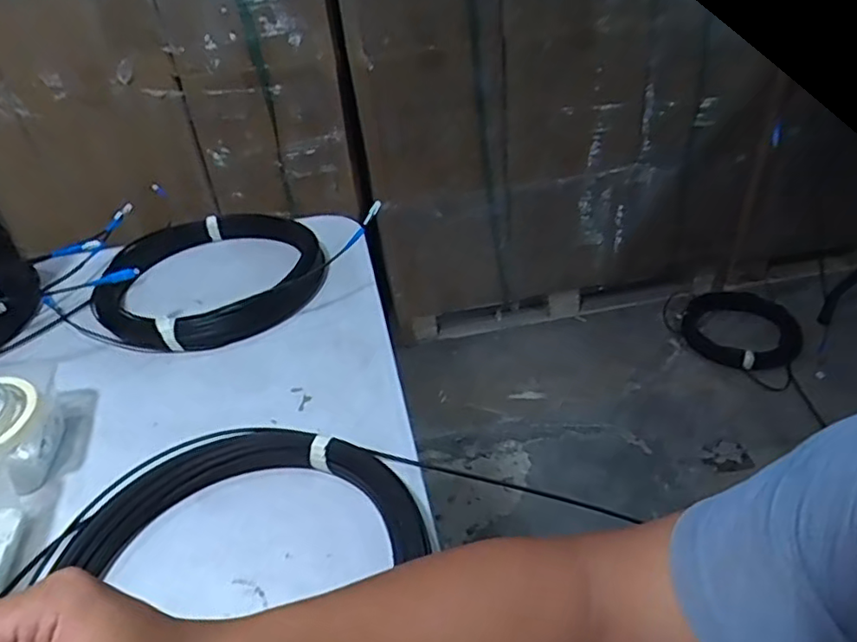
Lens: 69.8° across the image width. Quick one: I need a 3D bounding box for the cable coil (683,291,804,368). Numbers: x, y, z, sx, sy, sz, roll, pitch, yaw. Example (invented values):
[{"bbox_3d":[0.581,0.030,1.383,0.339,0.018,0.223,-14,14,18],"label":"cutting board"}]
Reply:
[{"bbox_3d":[0.859,0.014,1.695,0.292,0.085,0.281,6,37,16],"label":"cable coil"}]

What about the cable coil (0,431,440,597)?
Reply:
[{"bbox_3d":[-0.139,0.195,0.458,0.274,0.050,0.299,-4,35,3],"label":"cable coil"}]

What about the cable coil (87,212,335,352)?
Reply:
[{"bbox_3d":[-0.278,-0.063,0.800,0.278,0.072,0.287,-16,37,-4],"label":"cable coil"}]

